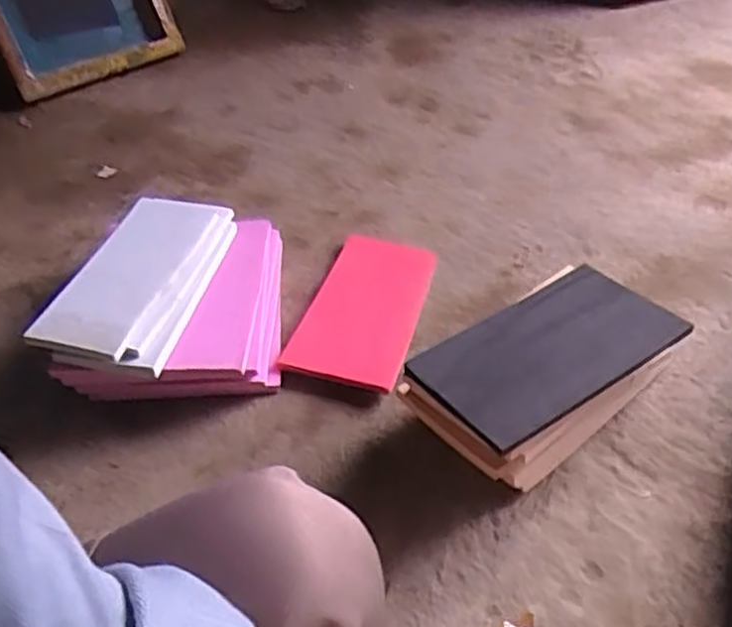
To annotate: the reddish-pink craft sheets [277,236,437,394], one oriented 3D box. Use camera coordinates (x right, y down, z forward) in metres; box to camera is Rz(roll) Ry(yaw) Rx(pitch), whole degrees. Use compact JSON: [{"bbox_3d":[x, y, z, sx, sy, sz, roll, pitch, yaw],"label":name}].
[{"bbox_3d":[-0.001,-0.008,1.016,0.148,0.018,0.287,10,42,14],"label":"reddish-pink craft sheets"}]

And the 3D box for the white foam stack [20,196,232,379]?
[{"bbox_3d":[-0.276,-0.048,0.948,0.159,0.039,0.302,6,41,8],"label":"white foam stack"}]

